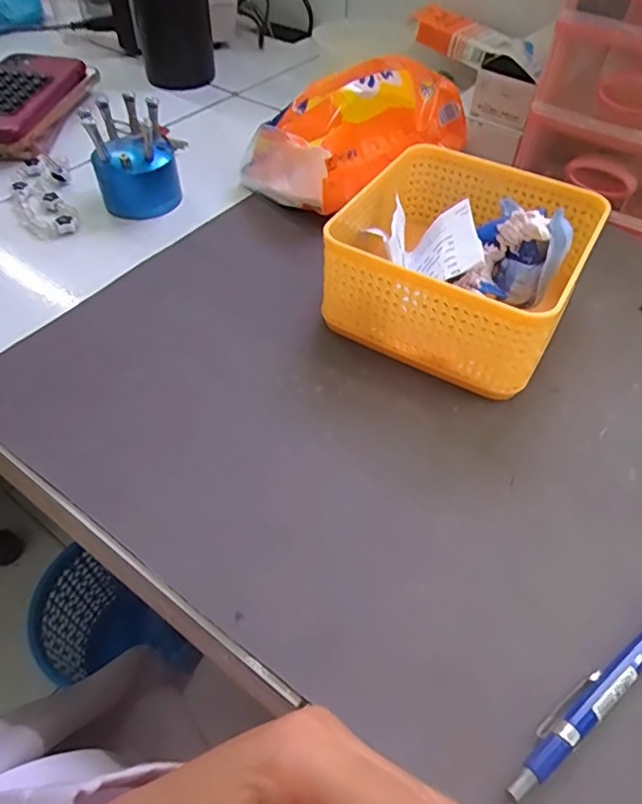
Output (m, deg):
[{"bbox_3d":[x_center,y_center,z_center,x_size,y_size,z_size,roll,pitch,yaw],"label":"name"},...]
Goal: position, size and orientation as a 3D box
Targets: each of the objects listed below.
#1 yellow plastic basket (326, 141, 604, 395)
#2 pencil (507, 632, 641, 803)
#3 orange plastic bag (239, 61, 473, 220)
[{"bbox_3d":[0.084,-0.084,0.338,0.131,0.065,0.132,25,55,18],"label":"yellow plastic basket"},{"bbox_3d":[0.119,0.104,0.219,0.131,0.010,0.013,-27,55,-22],"label":"pencil"},{"bbox_3d":[0.031,-0.218,0.438,0.095,0.063,0.171,37,59,25],"label":"orange plastic bag"}]

